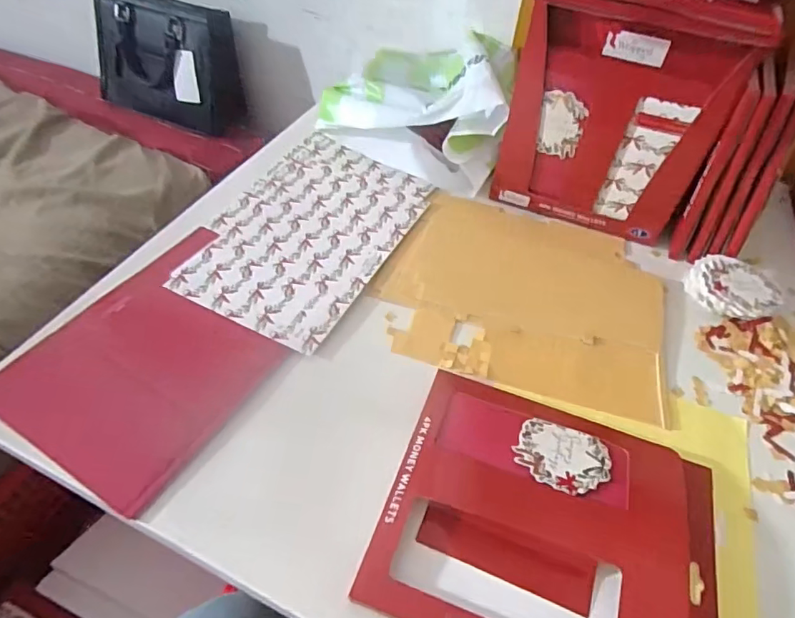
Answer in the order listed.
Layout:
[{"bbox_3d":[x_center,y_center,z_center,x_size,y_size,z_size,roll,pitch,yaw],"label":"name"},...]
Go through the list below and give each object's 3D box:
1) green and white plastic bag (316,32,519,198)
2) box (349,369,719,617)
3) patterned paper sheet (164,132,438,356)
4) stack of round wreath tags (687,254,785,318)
[{"bbox_3d":[0.035,-0.269,0.675,0.222,0.110,0.227,19,50,12],"label":"green and white plastic bag"},{"bbox_3d":[0.115,0.153,0.380,0.233,0.027,0.185,18,50,11],"label":"box"},{"bbox_3d":[-0.099,-0.094,0.588,0.198,0.006,0.296,23,51,15],"label":"patterned paper sheet"},{"bbox_3d":[0.340,-0.017,0.538,0.070,0.035,0.079,-32,58,-29],"label":"stack of round wreath tags"}]

